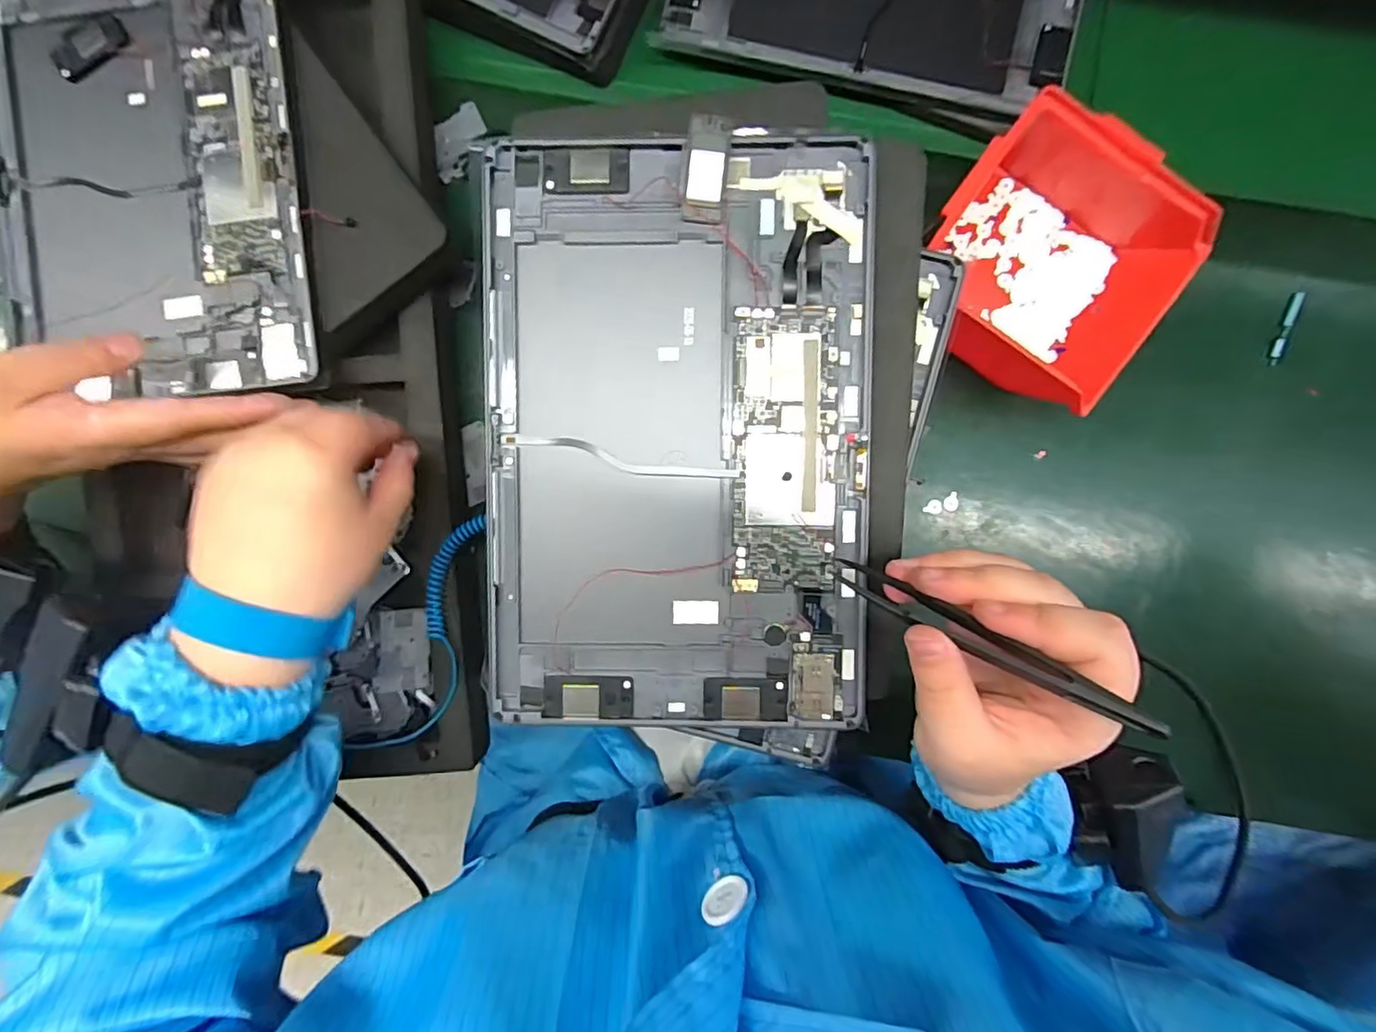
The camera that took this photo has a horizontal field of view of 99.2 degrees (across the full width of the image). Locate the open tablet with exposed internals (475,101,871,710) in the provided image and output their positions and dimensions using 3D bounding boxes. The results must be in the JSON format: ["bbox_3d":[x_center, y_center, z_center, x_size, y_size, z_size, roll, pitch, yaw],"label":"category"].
[{"bbox_3d":[-0.005,-0.034,0.259,0.165,0.007,0.252,1,93,2],"label":"open tablet with exposed internals"}]

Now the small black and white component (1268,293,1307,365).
[{"bbox_3d":[0.382,-0.120,0.375,0.007,0.004,0.047,15,97,-1],"label":"small black and white component"}]

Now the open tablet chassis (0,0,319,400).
[{"bbox_3d":[-0.292,-0.192,0.319,0.162,0.012,0.249,-5,91,4],"label":"open tablet chassis"}]

